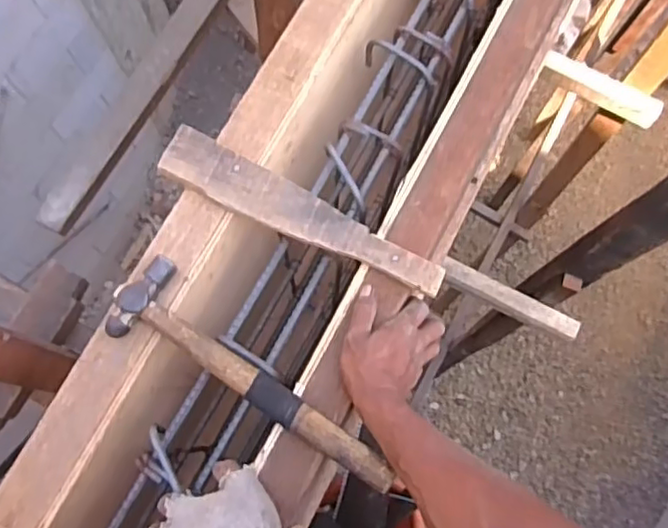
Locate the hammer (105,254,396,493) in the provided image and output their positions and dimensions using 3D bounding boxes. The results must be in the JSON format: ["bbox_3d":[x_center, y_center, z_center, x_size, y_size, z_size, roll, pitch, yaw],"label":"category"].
[{"bbox_3d":[-0.091,0.121,0.626,0.334,0.038,0.092,38,79,9],"label":"hammer"}]

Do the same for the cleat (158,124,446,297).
[{"bbox_3d":[-0.040,-0.055,0.682,0.335,0.020,0.058,29,77,8],"label":"cleat"}]

